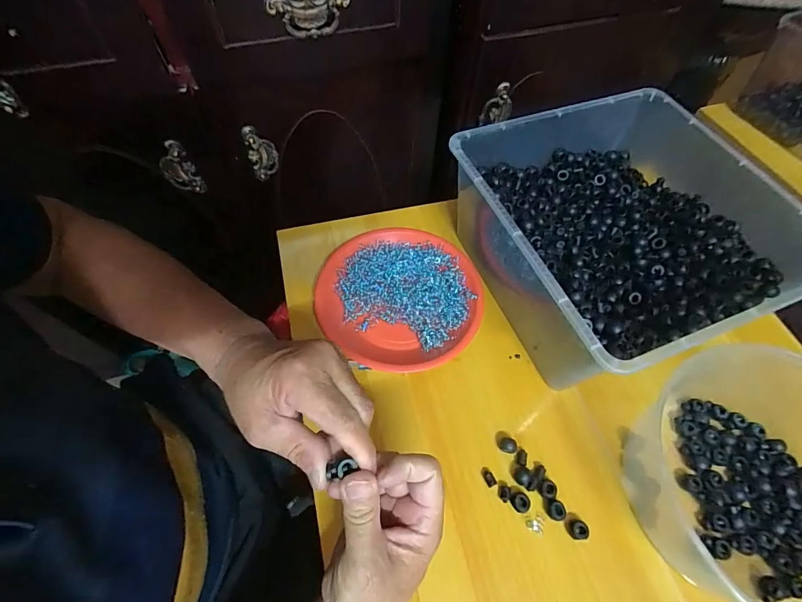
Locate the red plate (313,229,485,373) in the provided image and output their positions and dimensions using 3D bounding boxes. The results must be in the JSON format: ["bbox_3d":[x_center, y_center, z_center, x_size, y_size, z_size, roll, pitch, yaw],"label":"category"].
[{"bbox_3d":[0.001,-0.006,0.465,0.185,0.024,0.186,1,60,-2],"label":"red plate"}]

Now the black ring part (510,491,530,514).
[{"bbox_3d":[0.113,0.191,0.365,0.017,0.006,0.017,1,60,-2],"label":"black ring part"}]

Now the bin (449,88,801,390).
[{"bbox_3d":[0.236,-0.076,0.444,0.300,0.136,0.299,-17,62,-12],"label":"bin"}]

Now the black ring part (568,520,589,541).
[{"bbox_3d":[0.163,0.210,0.354,0.016,0.006,0.016,15,60,6],"label":"black ring part"}]

